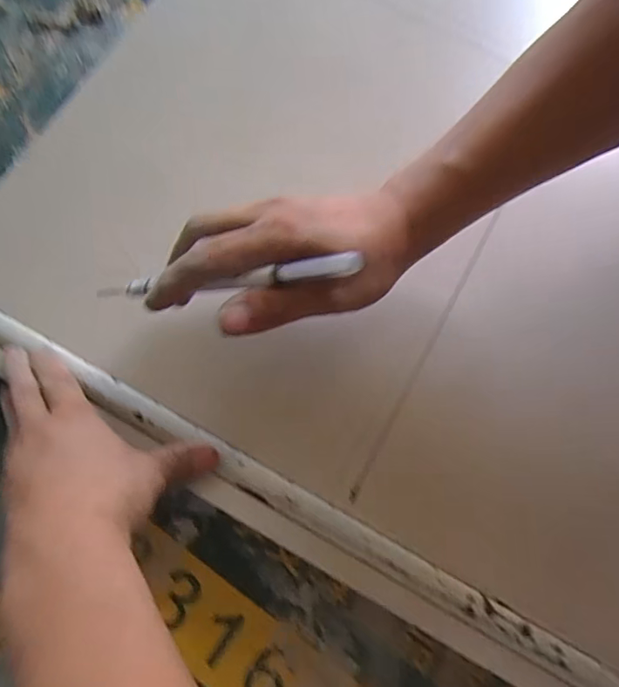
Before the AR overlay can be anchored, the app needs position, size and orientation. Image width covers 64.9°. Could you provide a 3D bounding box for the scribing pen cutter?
[{"bbox_3d":[-0.053,-0.036,0.278,0.161,0.010,0.012,-4,76,17],"label":"scribing pen cutter"}]

